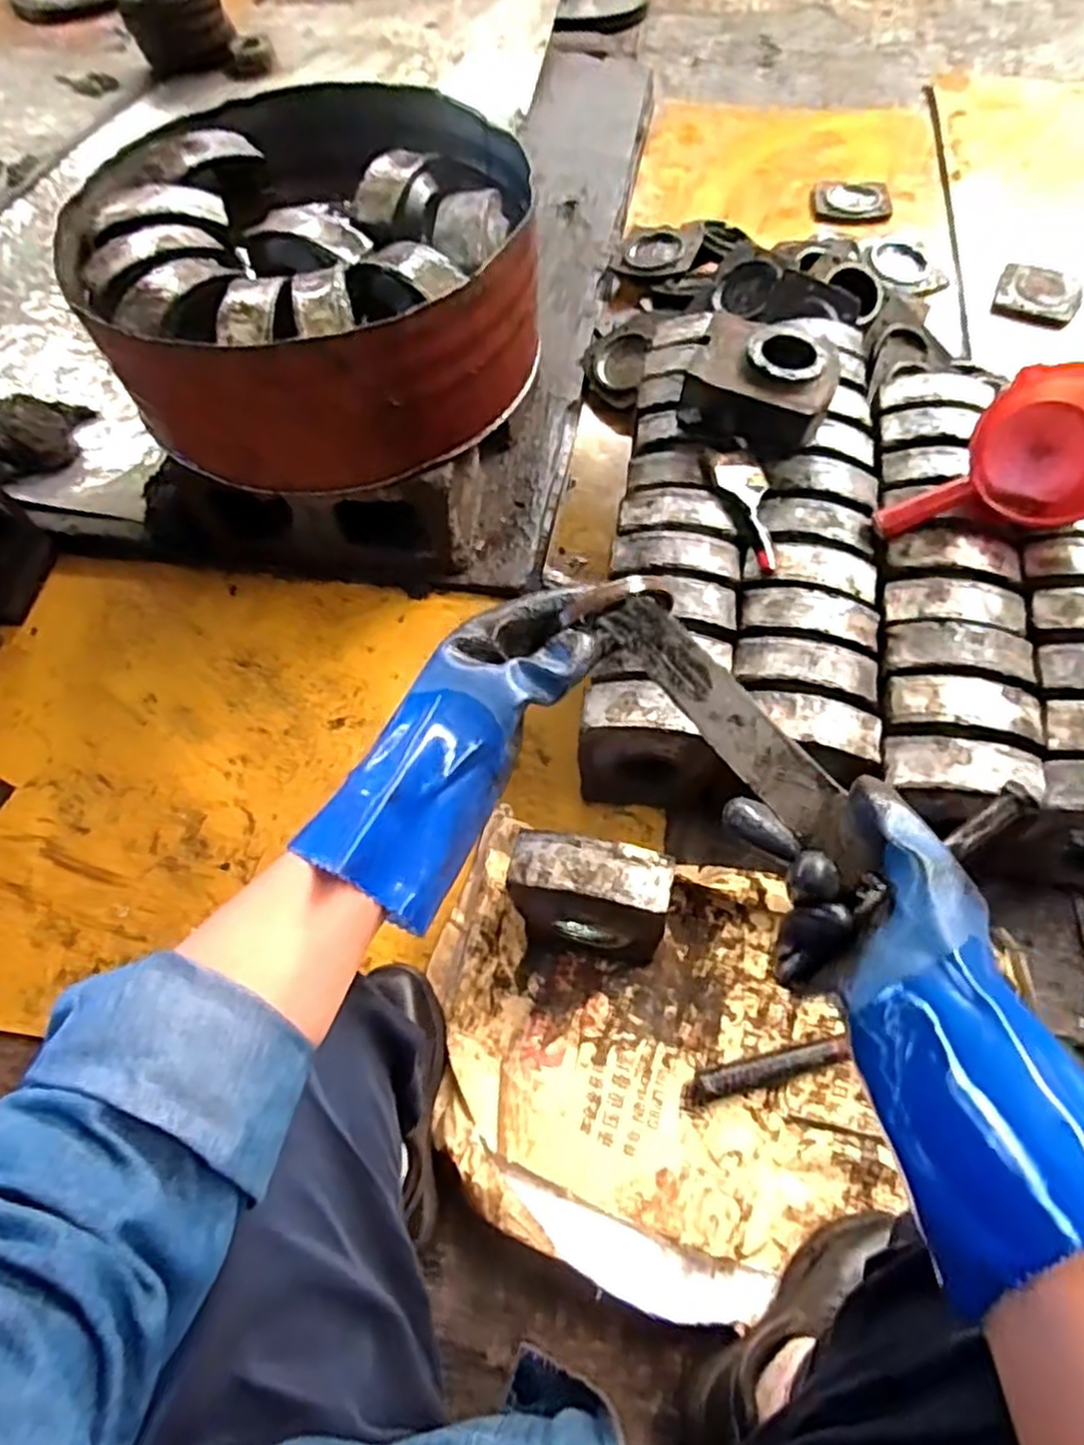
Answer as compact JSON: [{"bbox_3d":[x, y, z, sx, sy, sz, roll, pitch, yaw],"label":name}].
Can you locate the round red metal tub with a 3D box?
[{"bbox_3d":[-0.277,-0.544,0.930,0.525,0.207,0.458,-5,61,0],"label":"round red metal tub"}]

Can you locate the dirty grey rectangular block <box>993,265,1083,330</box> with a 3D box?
[{"bbox_3d":[0.868,-0.749,1.291,0.140,0.041,0.094,32,67,18],"label":"dirty grey rectangular block"}]

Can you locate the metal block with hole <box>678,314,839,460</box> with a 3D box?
[{"bbox_3d":[0.278,-0.424,0.947,0.174,0.105,0.127,23,64,14],"label":"metal block with hole"}]

